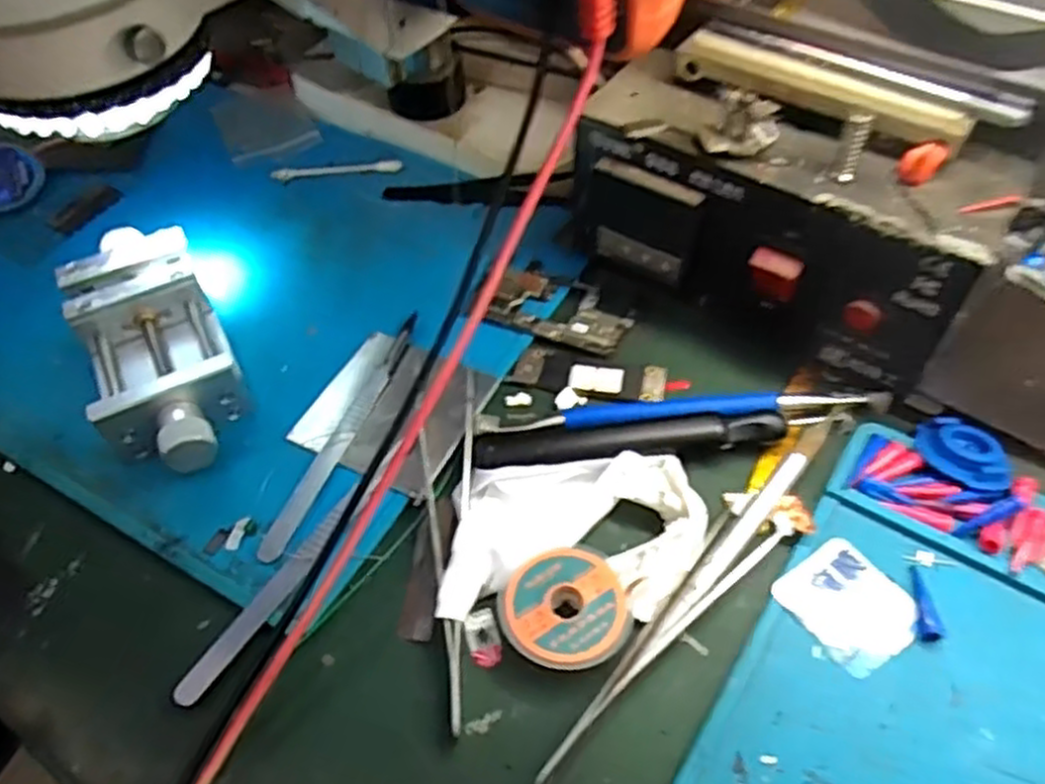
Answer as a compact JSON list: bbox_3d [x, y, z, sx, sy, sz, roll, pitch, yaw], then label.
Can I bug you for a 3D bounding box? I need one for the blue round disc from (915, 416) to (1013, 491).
[{"bbox_3d":[0.169,0.023,0.299,0.027,0.005,0.035,-40,60,-22],"label":"blue round disc"}]

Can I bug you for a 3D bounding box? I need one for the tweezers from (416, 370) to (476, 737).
[{"bbox_3d":[-0.030,0.052,0.294,0.023,0.011,0.143,-3,54,2],"label":"tweezers"}]

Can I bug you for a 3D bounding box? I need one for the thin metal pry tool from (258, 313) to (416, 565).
[{"bbox_3d":[-0.073,0.015,0.326,0.010,0.004,0.125,17,57,16],"label":"thin metal pry tool"}]

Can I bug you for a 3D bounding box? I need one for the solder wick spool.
[{"bbox_3d":[0.016,0.074,0.273,0.045,0.006,0.045,-2,54,3],"label":"solder wick spool"}]

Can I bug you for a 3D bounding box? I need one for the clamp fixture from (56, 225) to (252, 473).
[{"bbox_3d":[-0.159,-0.020,0.339,0.054,0.033,0.131,-24,56,-13],"label":"clamp fixture"}]

